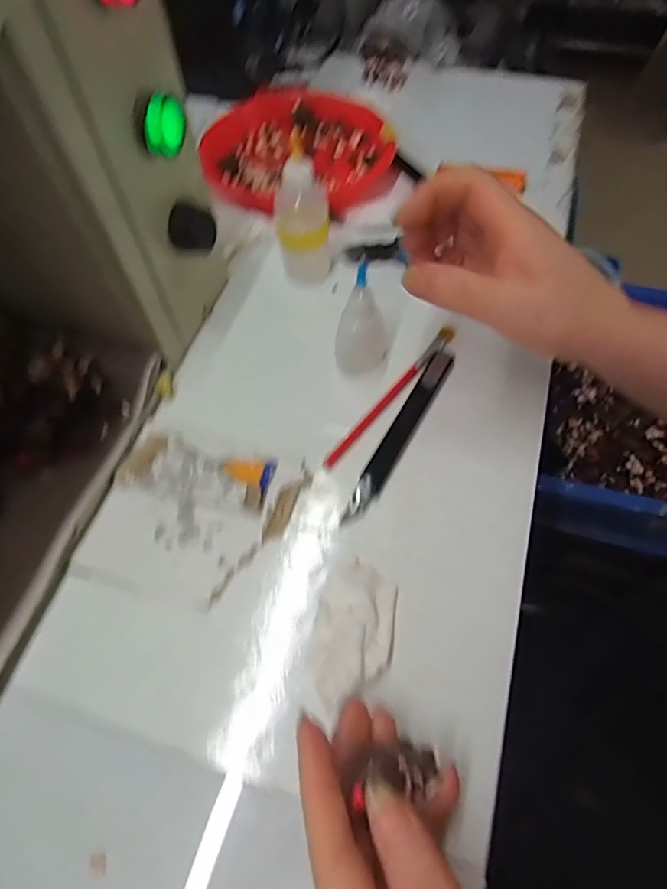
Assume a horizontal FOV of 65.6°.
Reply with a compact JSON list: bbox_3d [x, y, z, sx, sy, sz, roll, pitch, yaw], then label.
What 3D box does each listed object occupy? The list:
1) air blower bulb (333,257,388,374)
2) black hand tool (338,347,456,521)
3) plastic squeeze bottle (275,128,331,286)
[{"bbox_3d":[0.020,-0.081,0.336,0.033,0.085,0.030,11,61,5],"label":"air blower bulb"},{"bbox_3d":[0.044,-0.009,0.342,0.016,0.008,0.141,27,64,13],"label":"black hand tool"},{"bbox_3d":[-0.022,-0.169,0.380,0.038,0.103,0.031,2,61,0],"label":"plastic squeeze bottle"}]

